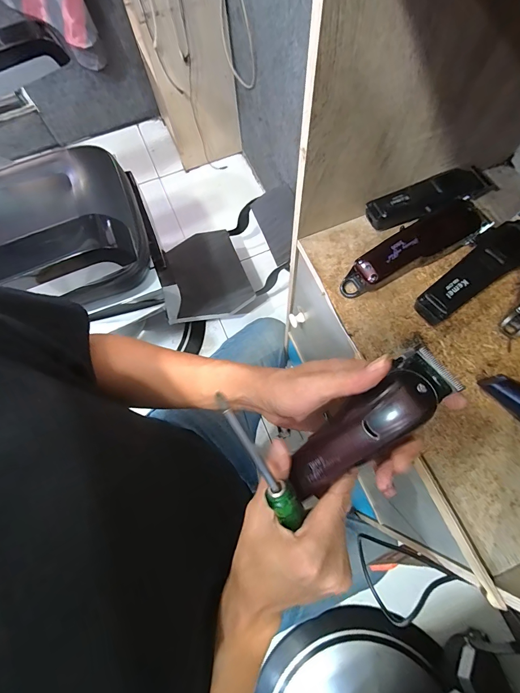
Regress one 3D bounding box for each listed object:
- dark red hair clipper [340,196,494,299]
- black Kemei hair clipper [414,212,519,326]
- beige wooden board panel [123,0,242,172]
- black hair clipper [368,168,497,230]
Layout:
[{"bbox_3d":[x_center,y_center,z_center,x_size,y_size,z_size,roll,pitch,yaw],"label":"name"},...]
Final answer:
[{"bbox_3d":[0.171,-0.110,0.369,0.175,0.054,0.045,-26,72,-6],"label":"dark red hair clipper"},{"bbox_3d":[0.239,-0.085,0.361,0.176,0.042,0.046,-35,73,-9],"label":"black Kemei hair clipper"},{"bbox_3d":[-0.335,-1.264,1.297,0.298,0.915,0.499,-21,71,-5],"label":"beige wooden board panel"},{"bbox_3d":[0.204,-0.174,0.400,0.155,0.035,0.044,-21,71,-5],"label":"black hair clipper"}]

